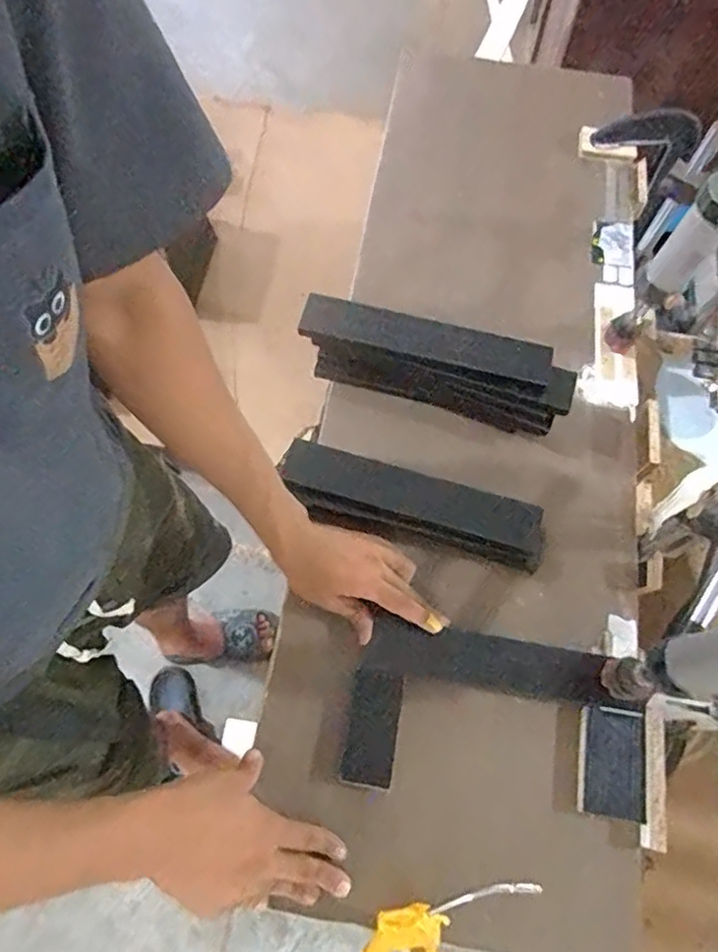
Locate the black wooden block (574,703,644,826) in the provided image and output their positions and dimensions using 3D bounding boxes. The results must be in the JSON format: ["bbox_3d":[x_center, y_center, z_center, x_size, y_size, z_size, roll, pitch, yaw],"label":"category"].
[{"bbox_3d":[0.251,0.285,0.609,0.061,0.014,0.097,9,68,3],"label":"black wooden block"}]

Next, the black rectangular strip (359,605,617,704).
[{"bbox_3d":[0.131,0.194,0.645,0.244,0.015,0.055,9,68,3],"label":"black rectangular strip"}]

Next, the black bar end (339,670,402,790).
[{"bbox_3d":[0.015,0.259,0.628,0.049,0.007,0.108,9,68,3],"label":"black bar end"}]

